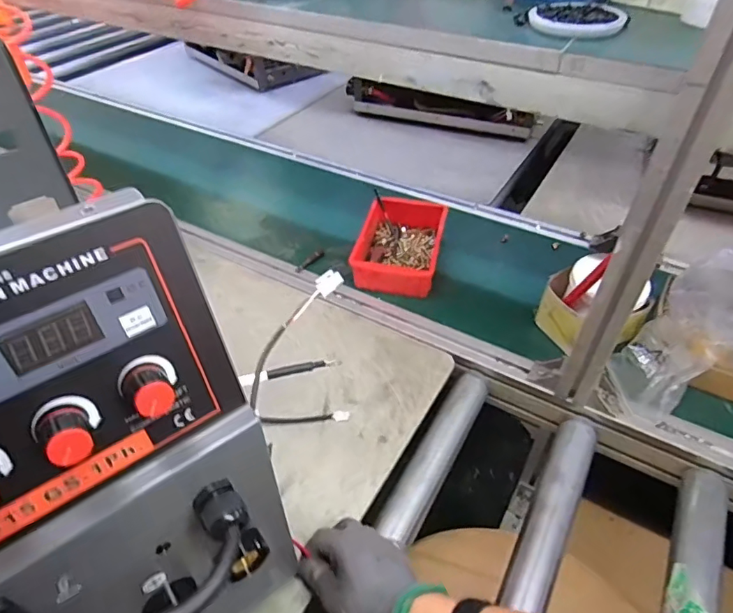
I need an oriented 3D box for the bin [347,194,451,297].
[{"bbox_3d":[0.055,-0.101,0.852,0.137,0.060,0.203,9,45,10],"label":"bin"}]

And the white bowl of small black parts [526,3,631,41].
[{"bbox_3d":[0.208,-0.281,0.491,0.082,0.017,0.082,0,44,0],"label":"white bowl of small black parts"}]

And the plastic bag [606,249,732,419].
[{"bbox_3d":[0.472,0.038,0.644,0.285,0.149,0.194,-30,51,-27],"label":"plastic bag"}]

